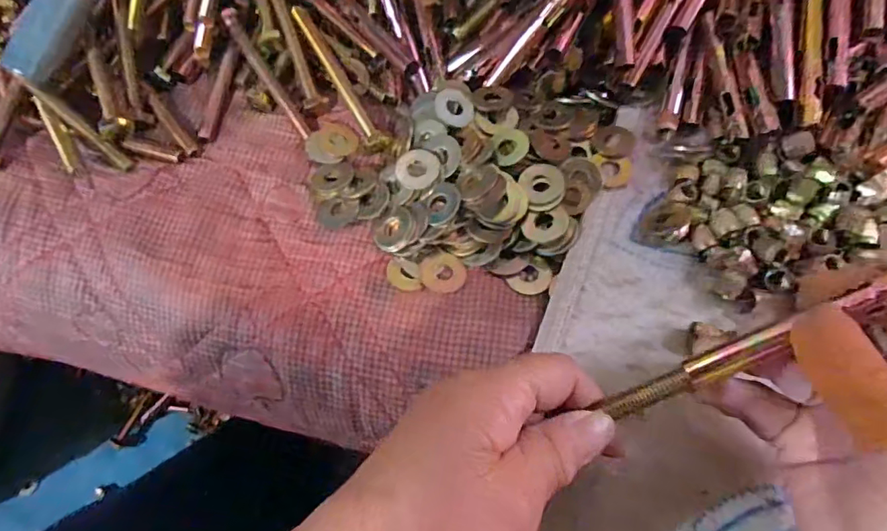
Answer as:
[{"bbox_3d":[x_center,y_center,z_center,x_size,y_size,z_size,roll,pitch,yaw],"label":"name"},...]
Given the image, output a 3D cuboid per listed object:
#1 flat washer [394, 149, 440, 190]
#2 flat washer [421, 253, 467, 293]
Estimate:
[{"bbox_3d":[-0.015,-0.054,0.290,0.024,0.004,0.024,23,80,9],"label":"flat washer"},{"bbox_3d":[0.000,0.004,0.276,0.023,0.004,0.023,-1,66,2],"label":"flat washer"}]

